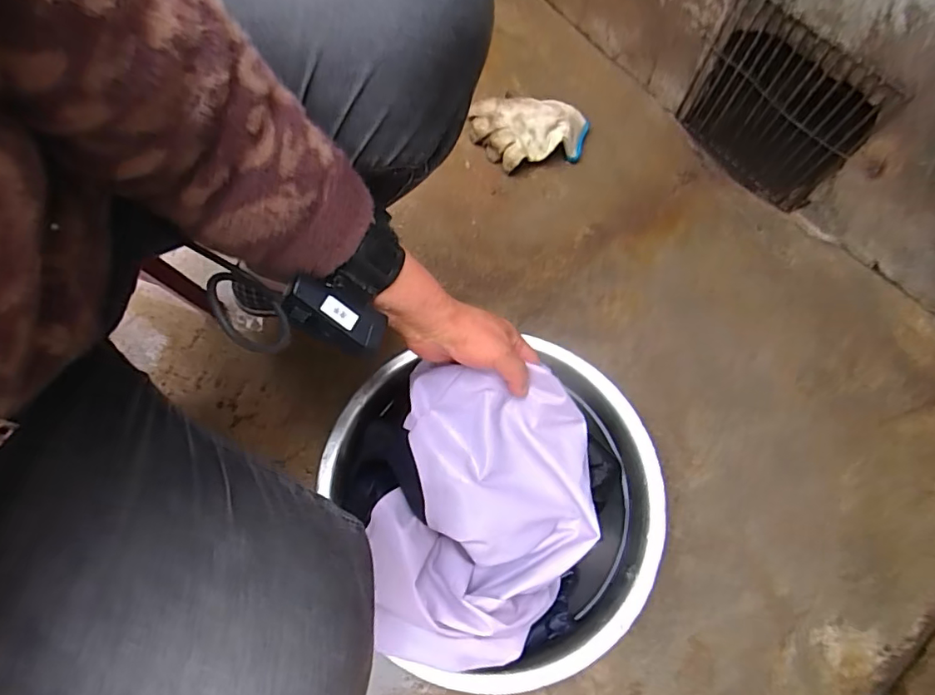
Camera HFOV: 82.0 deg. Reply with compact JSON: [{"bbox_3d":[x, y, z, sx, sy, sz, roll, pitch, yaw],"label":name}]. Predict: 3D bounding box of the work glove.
[{"bbox_3d":[0.090,-0.317,0.802,0.175,0.047,0.115,9,69,3],"label":"work glove"}]

